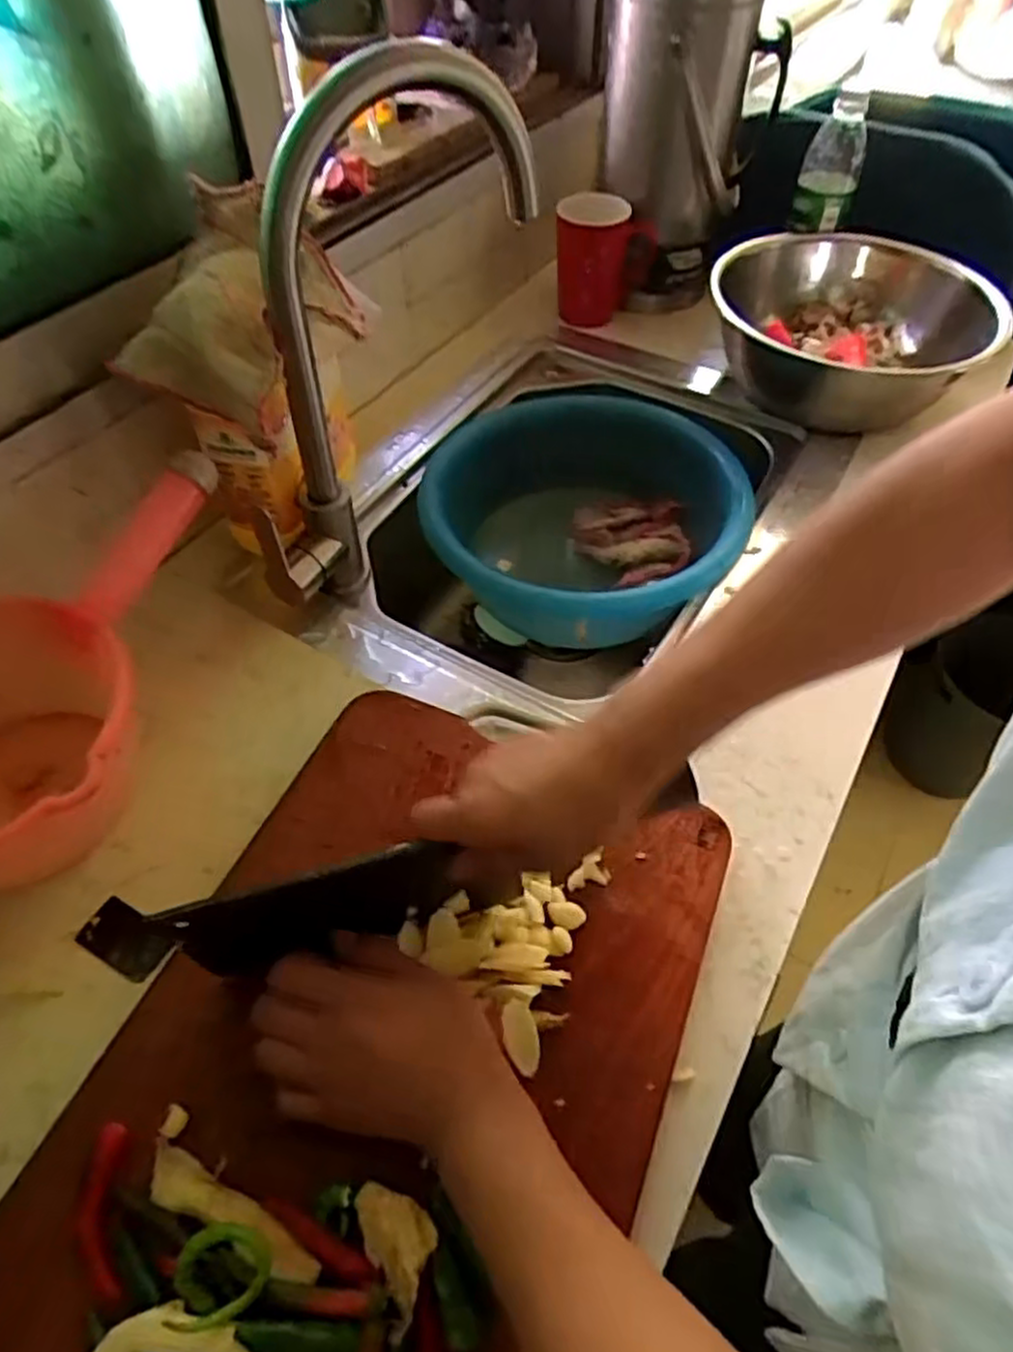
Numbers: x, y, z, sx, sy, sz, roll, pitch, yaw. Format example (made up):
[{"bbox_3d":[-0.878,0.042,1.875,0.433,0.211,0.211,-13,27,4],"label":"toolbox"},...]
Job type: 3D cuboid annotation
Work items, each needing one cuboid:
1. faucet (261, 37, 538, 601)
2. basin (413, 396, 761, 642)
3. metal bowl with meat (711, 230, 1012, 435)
[{"bbox_3d":[-0.088,-0.239,0.559,0.267,0.345,0.052,-37,61,-25],"label":"faucet"},{"bbox_3d":[0.072,-0.151,0.775,0.316,0.130,0.317,0,53,0],"label":"basin"},{"bbox_3d":[0.362,-0.364,0.811,0.269,0.120,0.278,0,53,0],"label":"metal bowl with meat"}]

